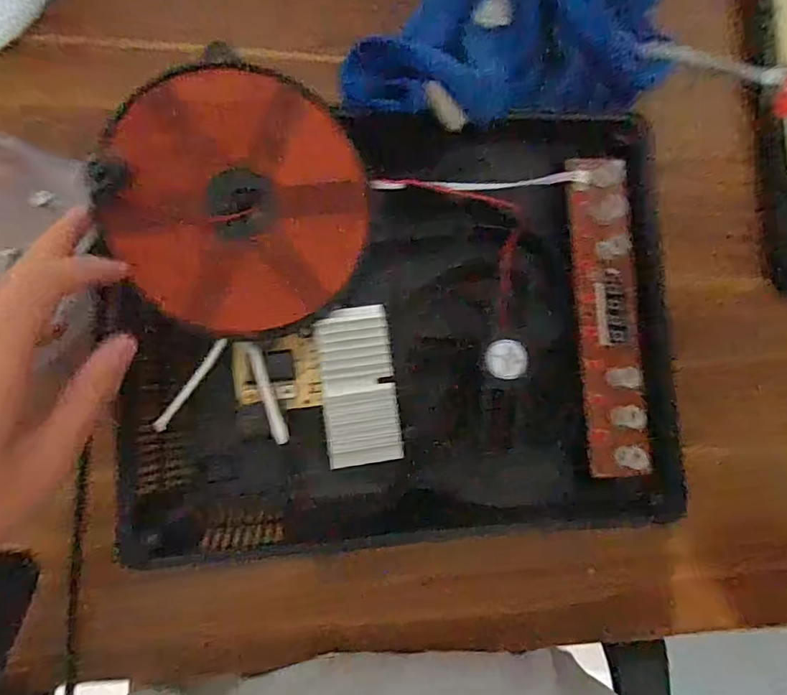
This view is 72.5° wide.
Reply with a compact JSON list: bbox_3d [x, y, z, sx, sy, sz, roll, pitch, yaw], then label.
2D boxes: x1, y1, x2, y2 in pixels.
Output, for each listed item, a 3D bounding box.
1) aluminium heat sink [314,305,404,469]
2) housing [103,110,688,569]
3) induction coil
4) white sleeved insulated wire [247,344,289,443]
[{"bbox_3d":[-0.023,0.025,0.349,0.046,0.013,0.099,-7,85,-8],"label":"aluminium heat sink"},{"bbox_3d":[0.007,-0.010,0.342,0.341,0.038,0.270,-4,85,-8],"label":"housing"},{"bbox_3d":[-0.088,-0.084,0.321,0.149,0.012,0.151,-4,100,-22],"label":"induction coil"},{"bbox_3d":[-0.074,0.026,0.317,0.008,0.008,0.066,-20,64,-9],"label":"white sleeved insulated wire"}]

